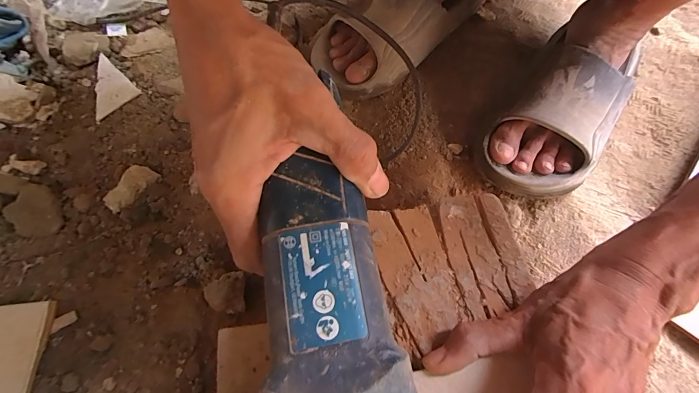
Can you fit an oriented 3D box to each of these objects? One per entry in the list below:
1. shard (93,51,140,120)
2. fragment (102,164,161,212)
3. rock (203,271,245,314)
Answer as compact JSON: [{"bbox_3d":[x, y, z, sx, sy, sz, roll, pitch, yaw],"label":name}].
[{"bbox_3d":[-0.282,-0.135,0.401,0.043,0.011,0.095,-12,67,-9],"label":"shard"},{"bbox_3d":[-0.232,-0.010,0.348,0.029,0.009,0.055,27,67,9],"label":"fragment"},{"bbox_3d":[-0.113,0.089,0.304,0.032,0.022,0.034,-6,66,-6],"label":"rock"}]

